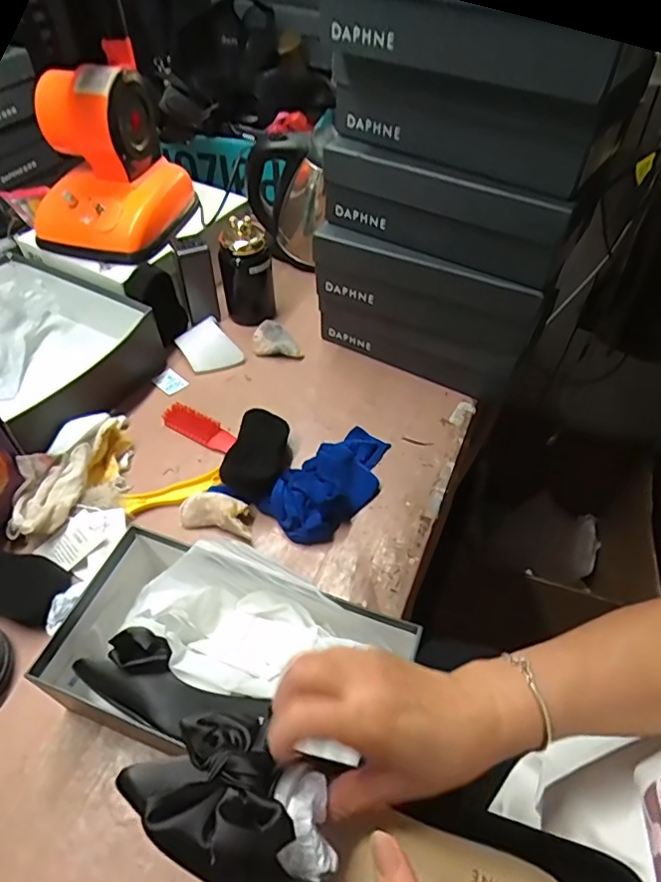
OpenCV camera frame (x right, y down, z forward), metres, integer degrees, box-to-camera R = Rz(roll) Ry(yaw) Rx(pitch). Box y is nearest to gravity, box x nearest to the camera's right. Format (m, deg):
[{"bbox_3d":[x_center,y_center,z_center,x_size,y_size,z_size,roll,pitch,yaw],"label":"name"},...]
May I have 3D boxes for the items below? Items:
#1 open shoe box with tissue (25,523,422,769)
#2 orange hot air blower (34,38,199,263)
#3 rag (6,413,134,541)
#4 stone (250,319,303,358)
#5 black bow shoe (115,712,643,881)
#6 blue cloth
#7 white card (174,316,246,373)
[{"bbox_3d":[-0.096,0.198,0.500,0.287,0.102,0.169,19,52,15],"label":"open shoe box with tissue"},{"bbox_3d":[-0.322,-0.403,0.790,0.176,0.198,0.198,11,50,9],"label":"orange hot air blower"},{"bbox_3d":[-0.301,0.035,0.656,0.107,0.057,0.181,1,49,0],"label":"rag"},{"bbox_3d":[-0.079,-0.154,0.847,0.078,0.031,0.056,5,50,3],"label":"stone"},{"bbox_3d":[0.024,0.209,0.290,0.260,0.066,0.076,20,50,-4],"label":"black bow shoe"},{"bbox_3d":[0.006,0.040,0.673,0.094,0.043,0.178,35,57,26],"label":"blue cloth"},{"bbox_3d":[-0.180,-0.136,0.830,0.072,0.026,0.083,-37,89,-9],"label":"white card"}]

